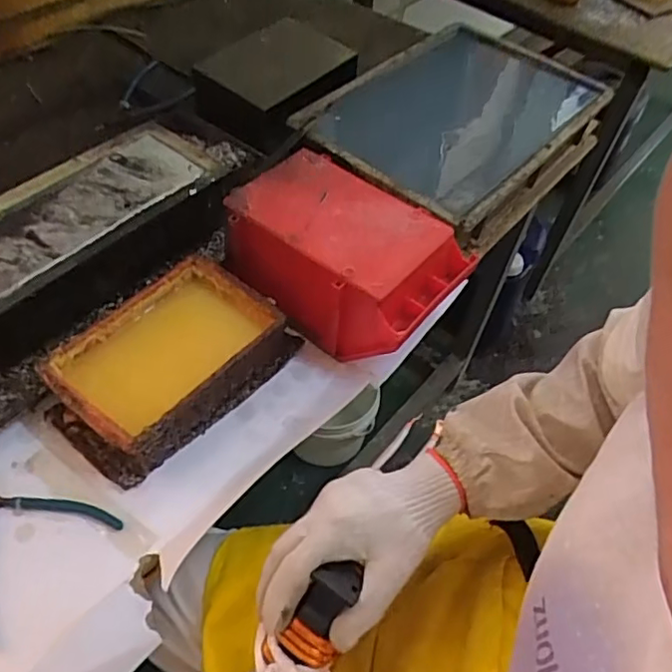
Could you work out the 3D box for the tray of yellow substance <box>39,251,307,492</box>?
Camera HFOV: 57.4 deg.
[{"bbox_3d":[-0.160,0.025,0.599,0.135,0.065,0.222,35,57,20],"label":"tray of yellow substance"}]

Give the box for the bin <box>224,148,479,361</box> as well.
[{"bbox_3d":[0.007,-0.088,0.656,0.228,0.103,0.158,36,57,21],"label":"bin"}]

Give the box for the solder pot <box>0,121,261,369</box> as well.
[{"bbox_3d":[-0.272,-0.119,0.693,0.153,0.087,0.364,36,57,21],"label":"solder pot"}]

